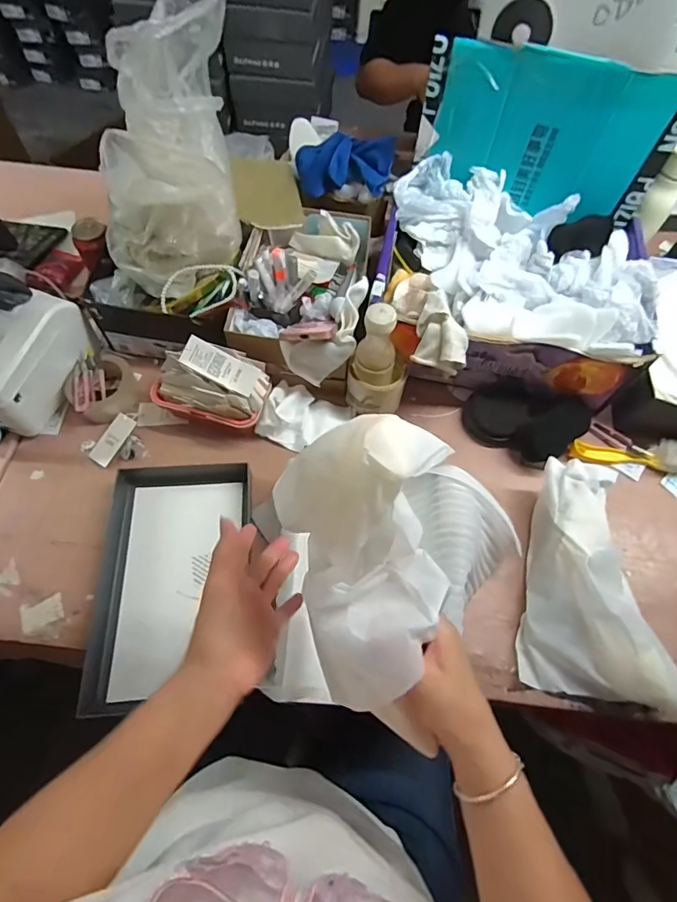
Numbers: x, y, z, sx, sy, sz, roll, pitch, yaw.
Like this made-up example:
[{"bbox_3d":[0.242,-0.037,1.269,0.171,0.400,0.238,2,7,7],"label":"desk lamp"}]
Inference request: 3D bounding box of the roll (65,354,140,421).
[{"bbox_3d":[-0.366,-0.092,0.712,0.093,0.055,0.101,1,63,-2],"label":"roll"}]

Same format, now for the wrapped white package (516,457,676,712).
[{"bbox_3d":[0.328,0.160,0.577,0.165,0.086,0.272,10,63,3],"label":"wrapped white package"}]

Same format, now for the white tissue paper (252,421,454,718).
[{"bbox_3d":[0.020,0.084,0.340,0.122,0.226,0.080,2,22,-2],"label":"white tissue paper"}]

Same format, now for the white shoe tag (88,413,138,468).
[{"bbox_3d":[-0.337,-0.016,0.685,0.040,0.005,0.080,32,84,20],"label":"white shoe tag"}]

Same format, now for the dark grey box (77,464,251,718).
[{"bbox_3d":[-0.216,0.166,0.596,0.184,0.037,0.308,0,63,-2],"label":"dark grey box"}]

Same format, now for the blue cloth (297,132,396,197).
[{"bbox_3d":[0.010,-0.487,0.792,0.164,0.077,0.107,17,64,6],"label":"blue cloth"}]

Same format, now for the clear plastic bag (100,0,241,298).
[{"bbox_3d":[-0.231,-0.435,0.639,0.175,0.140,0.414,13,106,4],"label":"clear plastic bag"}]

